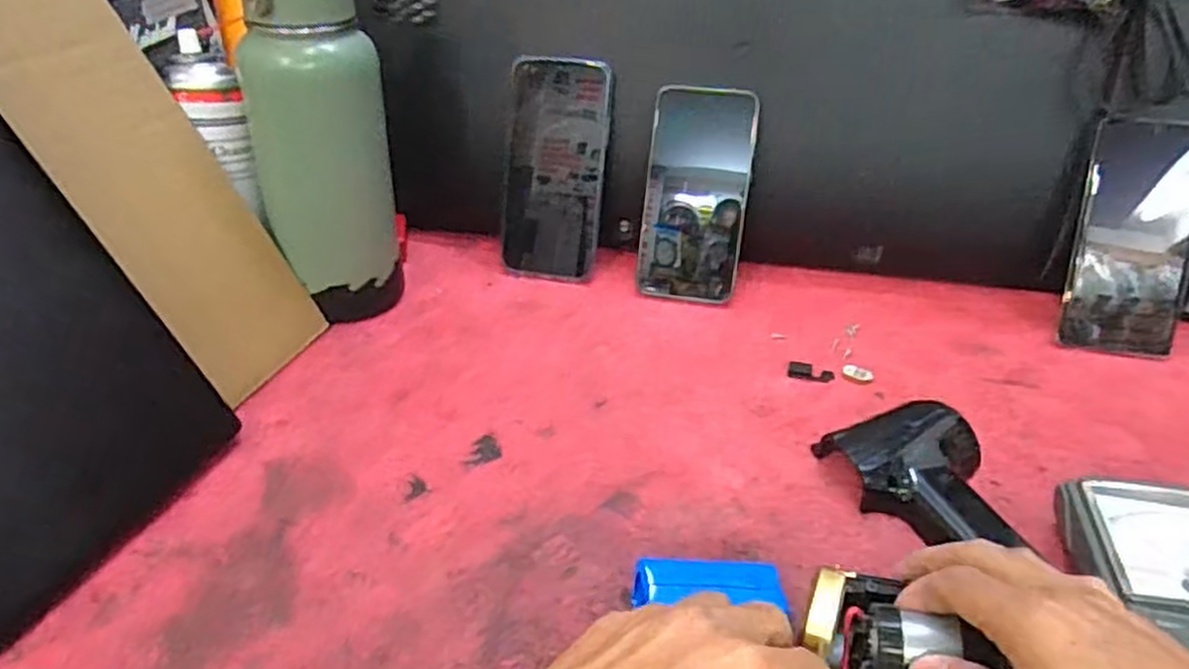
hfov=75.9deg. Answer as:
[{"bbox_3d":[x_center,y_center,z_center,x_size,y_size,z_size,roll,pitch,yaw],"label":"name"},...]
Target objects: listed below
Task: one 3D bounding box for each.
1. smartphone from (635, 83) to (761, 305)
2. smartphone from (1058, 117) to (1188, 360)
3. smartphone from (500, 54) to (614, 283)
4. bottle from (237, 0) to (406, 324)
[{"bbox_3d":[0.078,-0.107,0.584,0.077,0.158,0.016,8,7,12],"label":"smartphone"},{"bbox_3d":[0.376,-0.066,0.528,0.075,0.159,0.015,7,9,11],"label":"smartphone"},{"bbox_3d":[-0.031,-0.130,0.605,0.076,0.170,0.011,6,16,-2],"label":"smartphone"},{"bbox_3d":[-0.186,-0.133,0.518,0.089,0.258,0.072,-10,35,-15],"label":"bottle"}]

